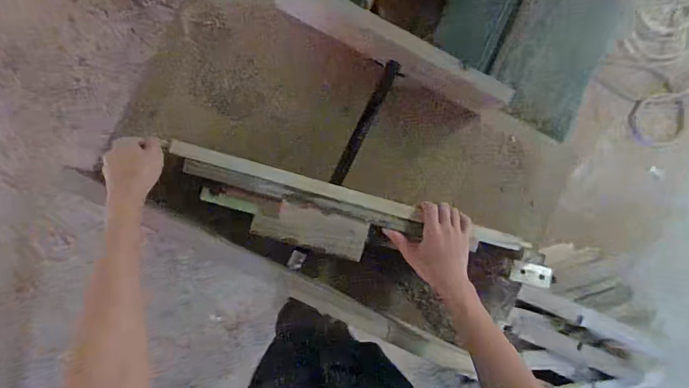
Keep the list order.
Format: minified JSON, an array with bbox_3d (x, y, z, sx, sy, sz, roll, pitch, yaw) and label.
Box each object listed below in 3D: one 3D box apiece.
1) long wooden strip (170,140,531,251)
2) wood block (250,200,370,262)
[{"bbox_3d":[0.020,0.005,0.694,0.586,0.026,0.029,16,83,-8],"label":"long wooden strip"},{"bbox_3d":[-0.053,0.055,0.684,0.180,0.021,0.064,15,83,-5],"label":"wood block"}]

